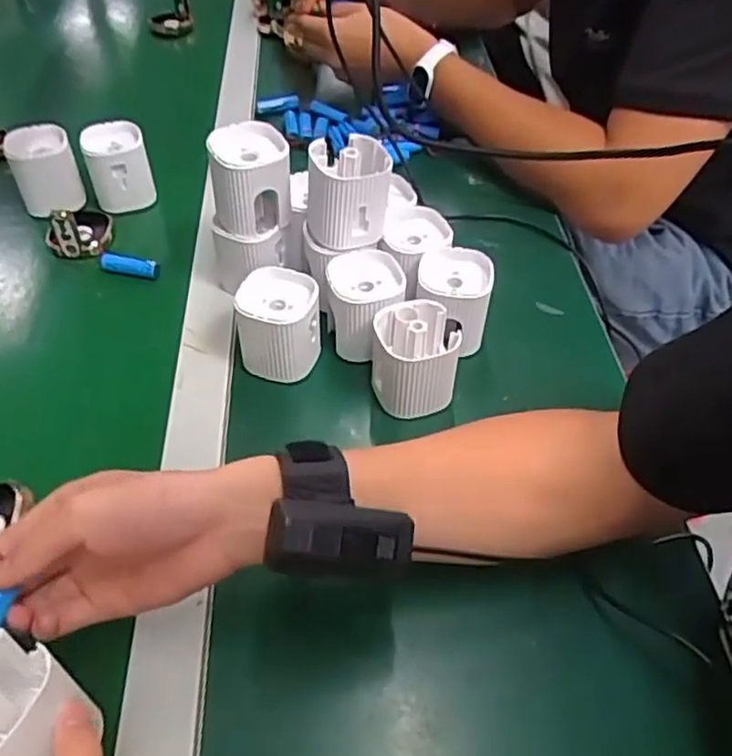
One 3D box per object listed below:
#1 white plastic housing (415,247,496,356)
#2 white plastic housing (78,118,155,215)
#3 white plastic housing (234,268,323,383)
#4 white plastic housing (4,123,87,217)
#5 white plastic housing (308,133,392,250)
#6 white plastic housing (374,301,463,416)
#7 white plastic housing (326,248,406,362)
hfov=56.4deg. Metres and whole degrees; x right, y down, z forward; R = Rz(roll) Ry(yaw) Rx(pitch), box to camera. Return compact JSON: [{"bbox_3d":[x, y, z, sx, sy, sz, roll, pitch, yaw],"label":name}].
[{"bbox_3d":[0.066,-0.057,0.514,0.058,0.059,0.064,5,49,4],"label":"white plastic housing"},{"bbox_3d":[-0.233,-0.200,0.647,0.055,0.066,0.046,-13,50,-11],"label":"white plastic housing"},{"bbox_3d":[-0.062,-0.039,0.501,0.056,0.063,0.053,-1,49,-1],"label":"white plastic housing"},{"bbox_3d":[-0.305,-0.198,0.650,0.056,0.067,0.041,-22,53,-19],"label":"white plastic housing"},{"bbox_3d":[-0.013,-0.131,0.500,0.060,0.074,0.051,3,49,2],"label":"white plastic housing"},{"bbox_3d":[0.035,-0.016,0.481,0.057,0.059,0.064,4,49,3],"label":"white plastic housing"},{"bbox_3d":[0.000,-0.055,0.514,0.054,0.061,0.060,3,49,3],"label":"white plastic housing"}]

